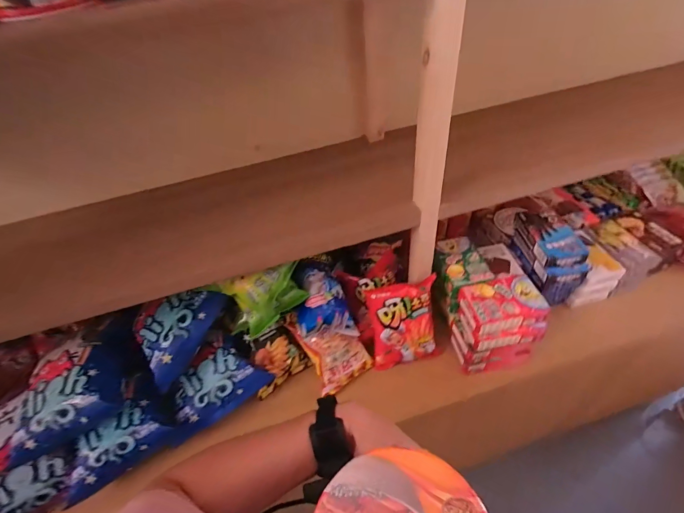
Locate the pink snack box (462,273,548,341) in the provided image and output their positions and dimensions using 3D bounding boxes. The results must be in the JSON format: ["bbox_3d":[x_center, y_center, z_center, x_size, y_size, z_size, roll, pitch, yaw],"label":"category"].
[{"bbox_3d":[0.308,0.096,0.686,0.135,0.053,0.100,-12,44,-7],"label":"pink snack box"}]

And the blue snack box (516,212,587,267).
[{"bbox_3d":[0.443,-0.038,0.765,0.093,0.041,0.148,-7,43,-1],"label":"blue snack box"}]

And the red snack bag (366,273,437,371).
[{"bbox_3d":[0.131,0.140,0.748,0.147,0.191,0.055,-8,17,-3],"label":"red snack bag"}]

